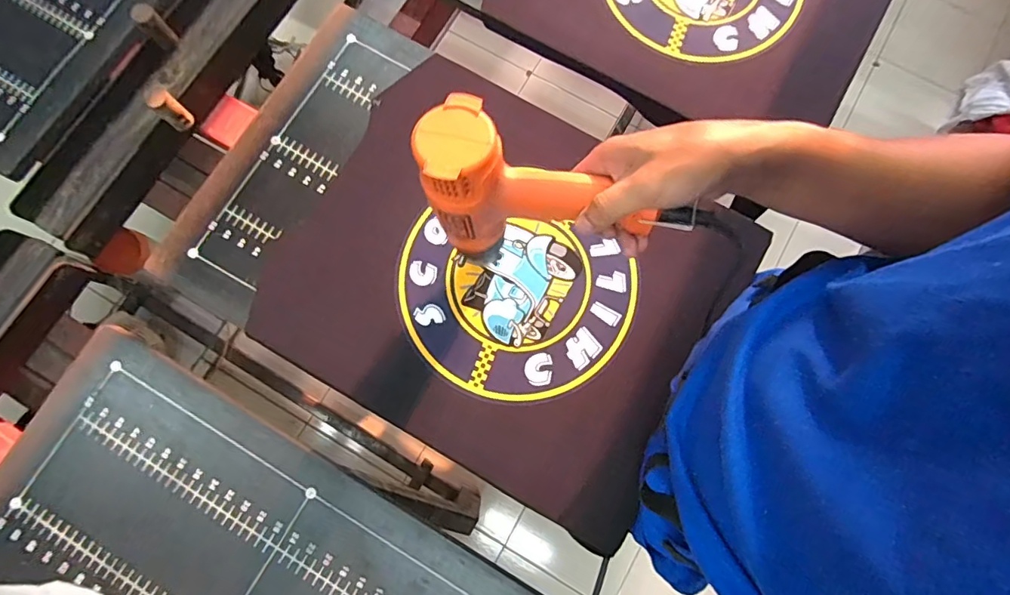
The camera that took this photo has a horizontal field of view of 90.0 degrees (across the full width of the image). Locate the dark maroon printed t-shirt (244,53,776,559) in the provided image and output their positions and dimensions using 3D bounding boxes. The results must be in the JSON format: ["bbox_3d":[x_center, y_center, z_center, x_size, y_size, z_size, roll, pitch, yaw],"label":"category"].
[{"bbox_3d":[0.005,-0.024,0.573,0.472,0.046,0.403,30,79,7],"label":"dark maroon printed t-shirt"}]

